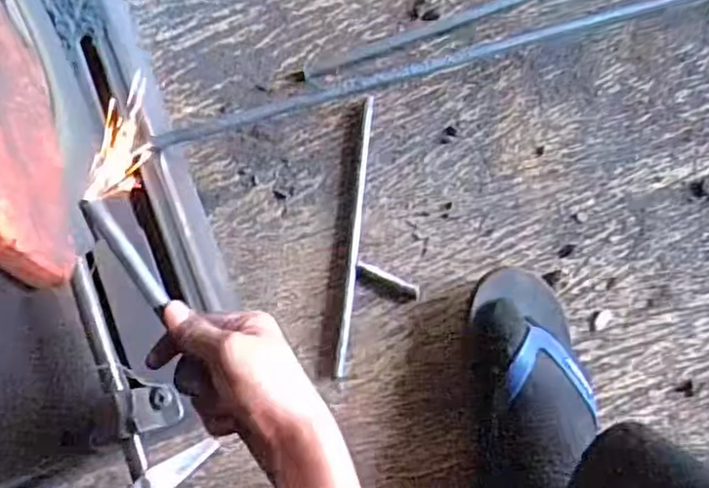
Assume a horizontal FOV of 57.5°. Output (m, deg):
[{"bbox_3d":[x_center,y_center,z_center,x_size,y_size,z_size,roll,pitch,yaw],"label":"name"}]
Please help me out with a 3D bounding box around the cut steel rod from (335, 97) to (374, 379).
[{"bbox_3d":[0.001,-0.011,0.620,0.009,0.010,0.272,6,78,1],"label":"cut steel rod"}]

